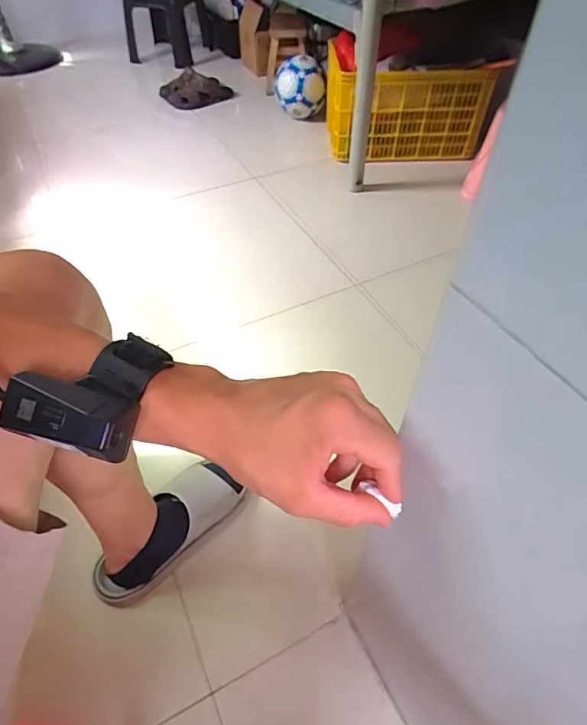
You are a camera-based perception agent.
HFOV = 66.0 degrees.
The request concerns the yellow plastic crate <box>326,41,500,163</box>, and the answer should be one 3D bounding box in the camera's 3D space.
[{"bbox_3d":[0.353,-0.847,1.477,0.475,0.280,0.362,-1,50,0],"label":"yellow plastic crate"}]

